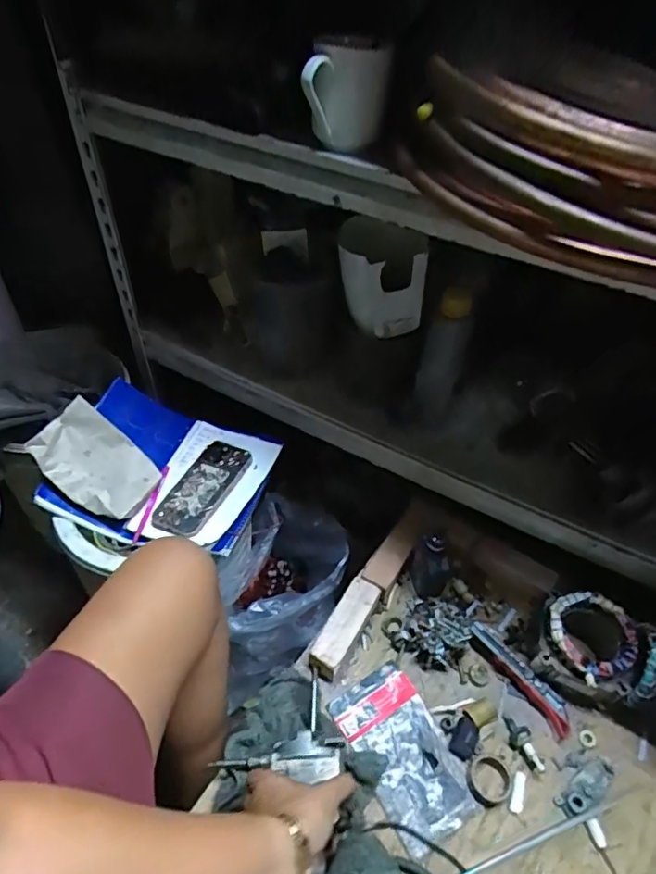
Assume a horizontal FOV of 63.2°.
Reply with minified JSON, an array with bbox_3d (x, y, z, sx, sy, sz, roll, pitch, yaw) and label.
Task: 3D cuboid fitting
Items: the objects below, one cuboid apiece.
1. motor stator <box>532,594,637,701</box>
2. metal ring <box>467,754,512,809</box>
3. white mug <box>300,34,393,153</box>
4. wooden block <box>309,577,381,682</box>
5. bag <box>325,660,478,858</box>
[{"bbox_3d":[0.307,0.252,0.648,0.104,0.073,0.105,2,46,-2],"label":"motor stator"},{"bbox_3d":[0.177,0.372,0.580,0.052,0.017,0.047,-15,49,-18],"label":"metal ring"},{"bbox_3d":[0.021,-0.352,0.549,0.077,0.087,0.106,8,46,3],"label":"white mug"},{"bbox_3d":[0.021,0.242,0.680,0.040,0.034,0.126,26,49,19],"label":"wooden block"},{"bbox_3d":[0.085,0.354,0.604,0.099,0.005,0.173,-22,52,-24],"label":"bag"}]

